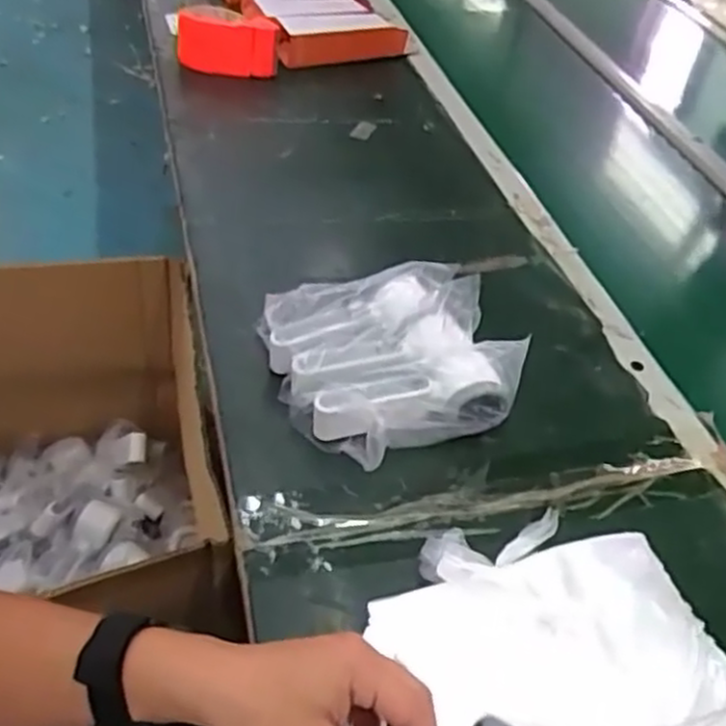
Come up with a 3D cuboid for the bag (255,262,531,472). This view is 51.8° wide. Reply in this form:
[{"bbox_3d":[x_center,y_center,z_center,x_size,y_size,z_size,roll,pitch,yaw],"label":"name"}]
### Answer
[{"bbox_3d":[0.020,-0.008,0.662,0.179,0.078,0.190,-17,50,-24],"label":"bag"}]

